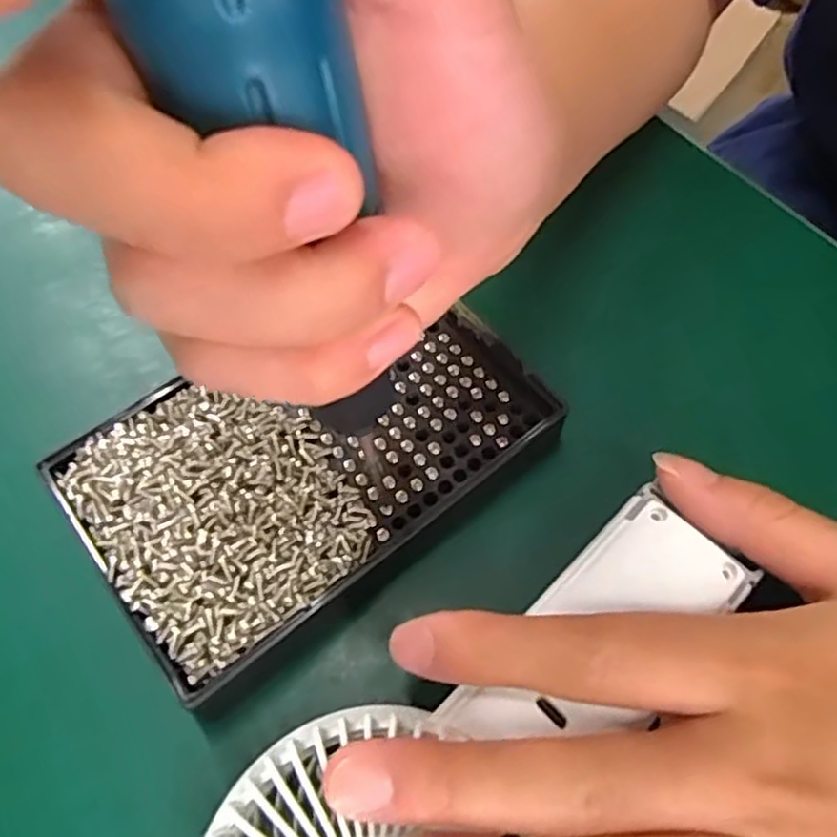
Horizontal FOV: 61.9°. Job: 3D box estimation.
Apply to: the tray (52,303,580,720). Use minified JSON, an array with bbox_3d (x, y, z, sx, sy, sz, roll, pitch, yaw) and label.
[{"bbox_3d":[-0.030,0.007,0.215,0.139,0.016,0.087,-36,66,-19],"label":"tray"}]

